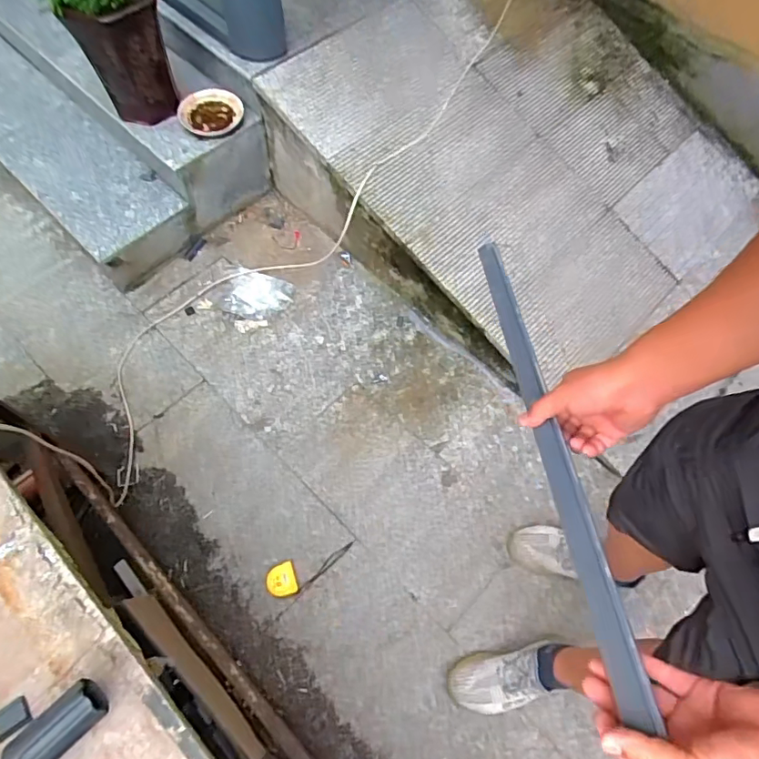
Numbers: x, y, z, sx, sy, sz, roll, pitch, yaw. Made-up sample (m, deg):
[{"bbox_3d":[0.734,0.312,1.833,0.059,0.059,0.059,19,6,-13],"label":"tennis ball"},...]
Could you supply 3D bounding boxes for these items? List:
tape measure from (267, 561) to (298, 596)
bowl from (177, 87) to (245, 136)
[{"bbox_3d":[-0.223,0.461,1.184,0.066,0.024,0.069,-20,67,-6],"label":"tape measure"},{"bbox_3d":[-0.491,-0.766,1.480,0.182,0.028,0.171,1,64,-2],"label":"bowl"}]

